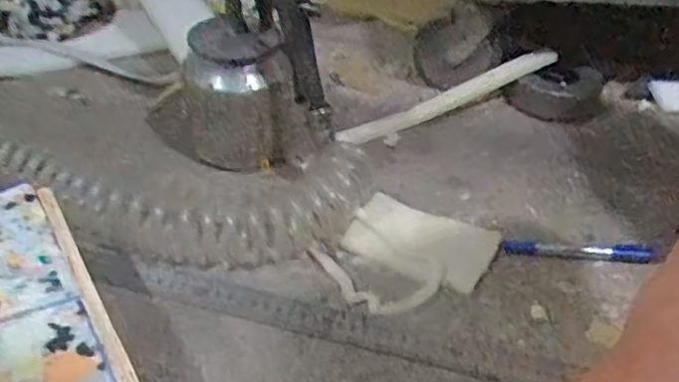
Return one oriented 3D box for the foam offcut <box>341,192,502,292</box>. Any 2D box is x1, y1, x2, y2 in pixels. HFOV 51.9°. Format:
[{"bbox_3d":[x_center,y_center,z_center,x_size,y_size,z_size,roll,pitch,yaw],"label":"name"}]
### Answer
[{"bbox_3d":[0.073,0.038,0.602,0.120,0.026,0.080,15,40,13],"label":"foam offcut"}]

